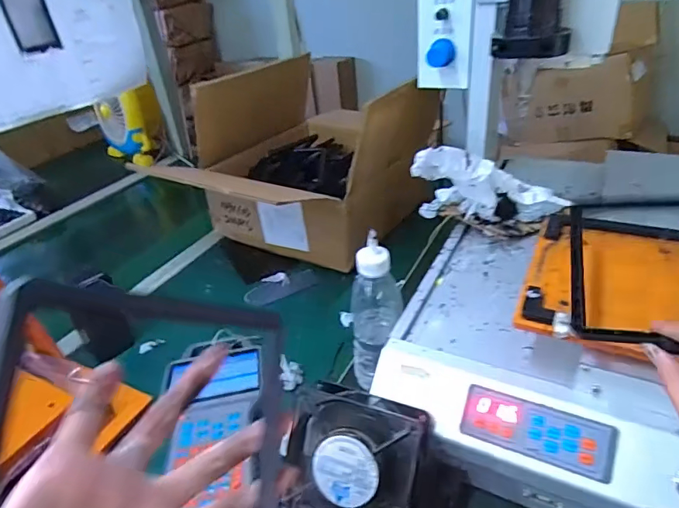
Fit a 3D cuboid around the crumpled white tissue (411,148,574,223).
[{"bbox_3d":[0.183,-0.099,0.597,0.184,0.111,0.080,-5,32,2],"label":"crumpled white tissue"}]

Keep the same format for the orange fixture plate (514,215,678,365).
[{"bbox_3d":[0.266,0.020,0.439,0.148,0.021,0.210,13,37,27],"label":"orange fixture plate"}]

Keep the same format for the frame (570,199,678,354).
[{"bbox_3d":[0.249,0.009,0.363,0.117,0.008,0.160,0,45,26],"label":"frame"}]

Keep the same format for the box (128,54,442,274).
[{"bbox_3d":[-0.022,-0.196,0.879,0.392,0.271,0.351,10,36,23],"label":"box"}]

